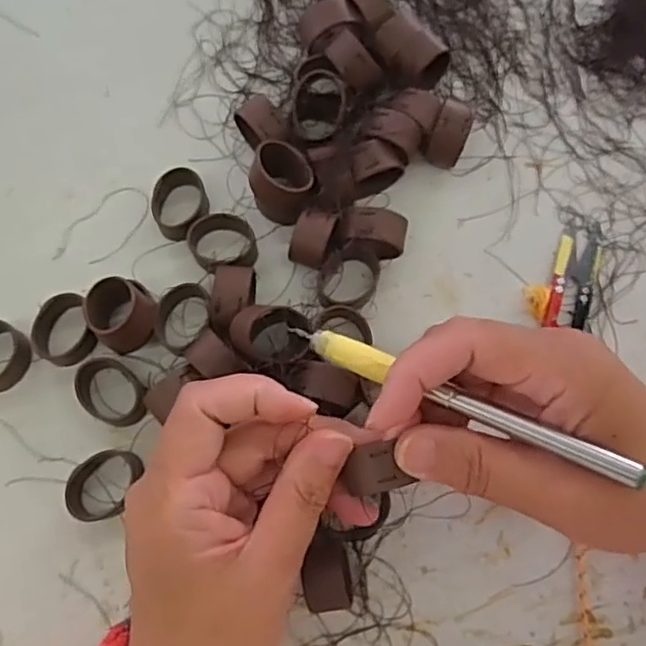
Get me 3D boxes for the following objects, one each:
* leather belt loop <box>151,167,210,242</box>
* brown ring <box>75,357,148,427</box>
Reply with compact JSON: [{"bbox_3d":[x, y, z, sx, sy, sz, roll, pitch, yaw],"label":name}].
[{"bbox_3d":[-0.079,-0.065,0.347,0.028,0.018,0.033,43,79,10],"label":"leather belt loop"},{"bbox_3d":[-0.105,0.035,0.318,0.037,0.015,0.027,44,79,10],"label":"brown ring"}]

